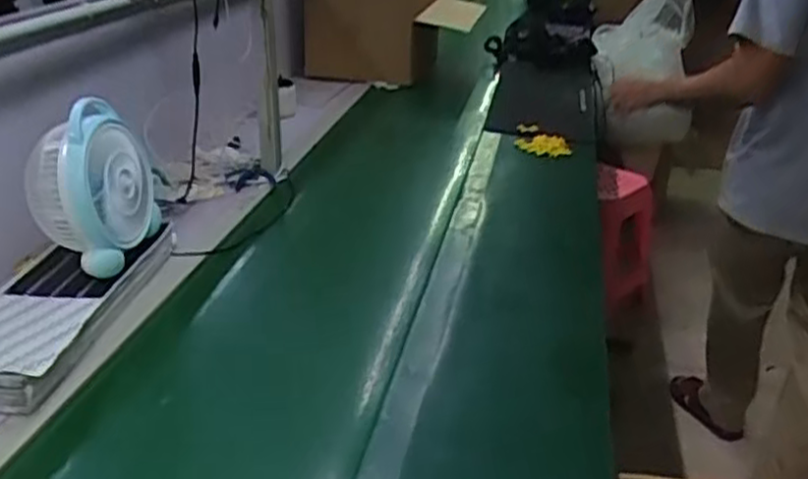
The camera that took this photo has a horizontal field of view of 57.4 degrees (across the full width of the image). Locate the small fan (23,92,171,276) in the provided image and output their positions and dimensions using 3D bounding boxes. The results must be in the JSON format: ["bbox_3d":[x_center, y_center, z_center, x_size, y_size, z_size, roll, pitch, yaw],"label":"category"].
[{"bbox_3d":[-0.491,-0.107,1.183,0.128,0.246,0.263,2,28,1],"label":"small fan"}]

